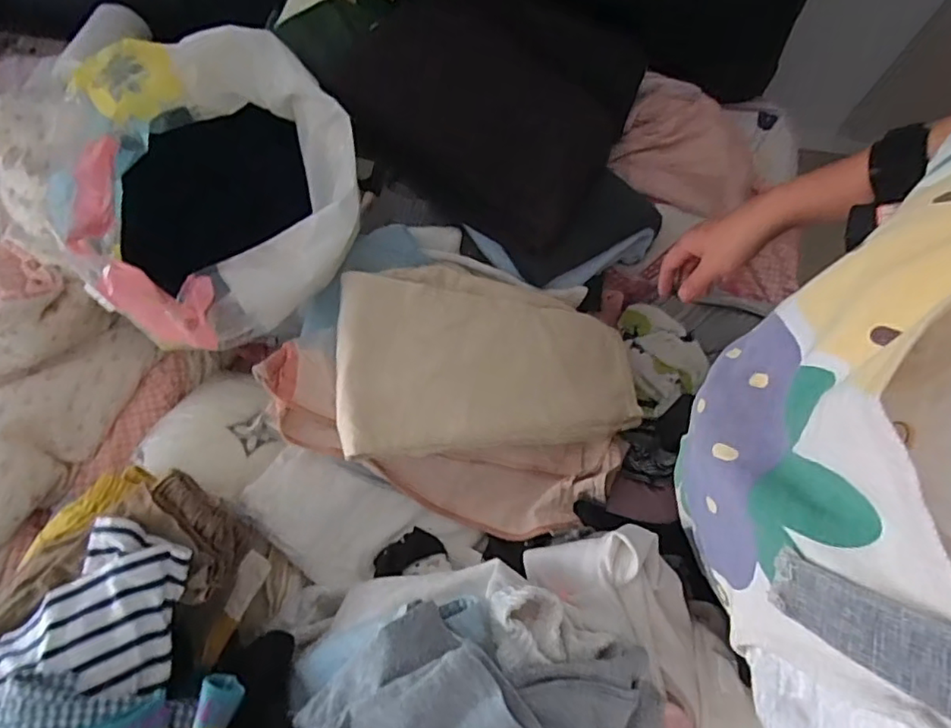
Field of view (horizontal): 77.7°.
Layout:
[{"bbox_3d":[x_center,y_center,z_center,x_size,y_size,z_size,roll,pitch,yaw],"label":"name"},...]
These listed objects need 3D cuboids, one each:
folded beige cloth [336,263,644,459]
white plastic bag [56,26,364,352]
[{"bbox_3d":[0.024,-0.009,0.655,0.340,0.022,0.197,-1,76,-19],"label":"folded beige cloth"},{"bbox_3d":[-0.265,-0.180,0.611,0.289,0.172,0.263,-31,74,-9],"label":"white plastic bag"}]

